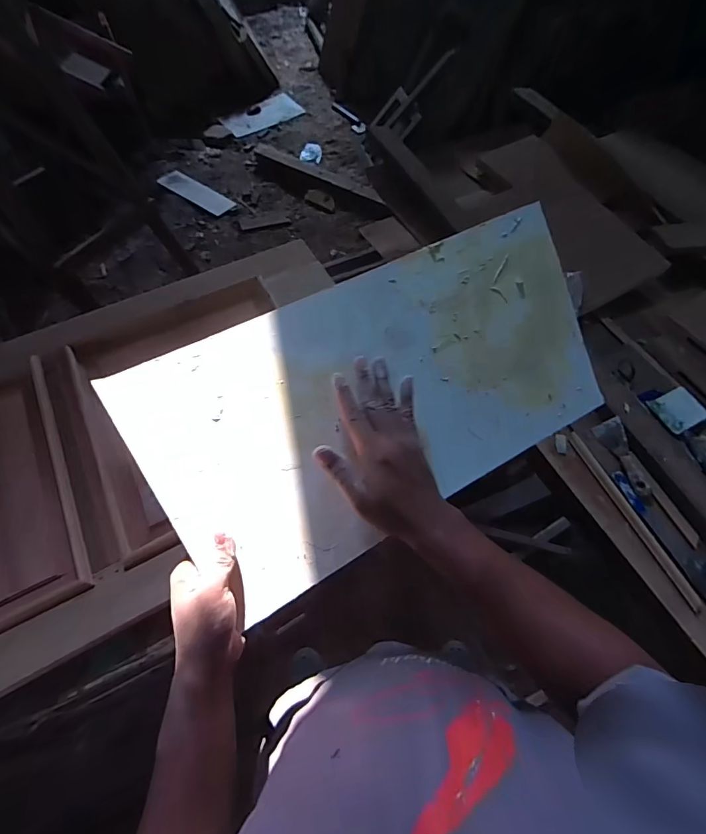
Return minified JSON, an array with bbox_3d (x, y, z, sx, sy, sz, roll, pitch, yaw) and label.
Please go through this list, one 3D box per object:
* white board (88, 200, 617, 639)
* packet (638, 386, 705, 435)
[{"bbox_3d":[0.056,-0.024,0.474,0.541,0.013,0.279,-27,100,-16],"label":"white board"},{"bbox_3d":[0.666,-0.023,0.840,0.110,0.008,0.102,-23,63,-17],"label":"packet"}]

